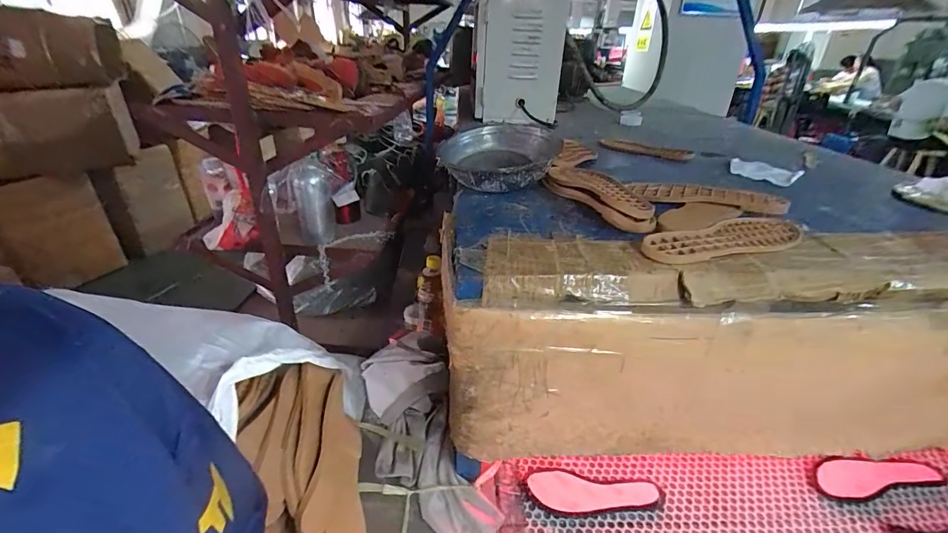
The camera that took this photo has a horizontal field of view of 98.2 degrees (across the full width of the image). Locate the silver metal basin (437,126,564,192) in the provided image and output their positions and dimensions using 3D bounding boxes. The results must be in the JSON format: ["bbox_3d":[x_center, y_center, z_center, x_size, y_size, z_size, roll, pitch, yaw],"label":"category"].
[{"bbox_3d":[0.052,-0.198,0.764,0.216,0.083,0.206,1,29,-1],"label":"silver metal basin"}]

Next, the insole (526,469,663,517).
[{"bbox_3d":[0.202,0.382,0.686,0.219,0.014,0.074,5,29,6],"label":"insole"}]

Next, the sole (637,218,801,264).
[{"bbox_3d":[0.343,-0.036,0.553,0.262,0.017,0.090,-13,32,-24],"label":"sole"}]

